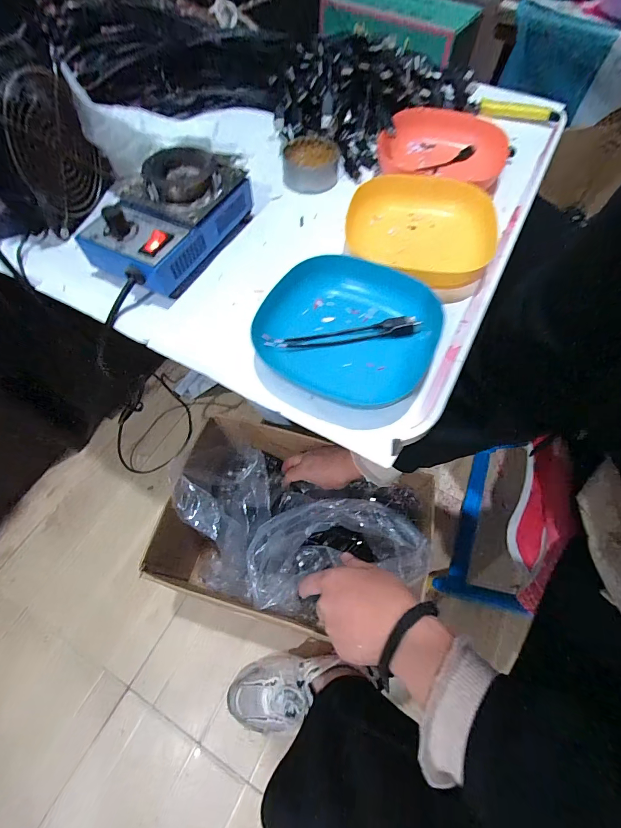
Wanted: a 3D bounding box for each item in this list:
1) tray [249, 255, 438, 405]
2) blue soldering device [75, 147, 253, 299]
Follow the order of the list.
[{"bbox_3d":[0.031,-0.070,0.304,0.139,0.028,0.132,28,66,12],"label":"tray"},{"bbox_3d":[-0.132,-0.191,0.348,0.089,0.053,0.156,27,66,11],"label":"blue soldering device"}]

